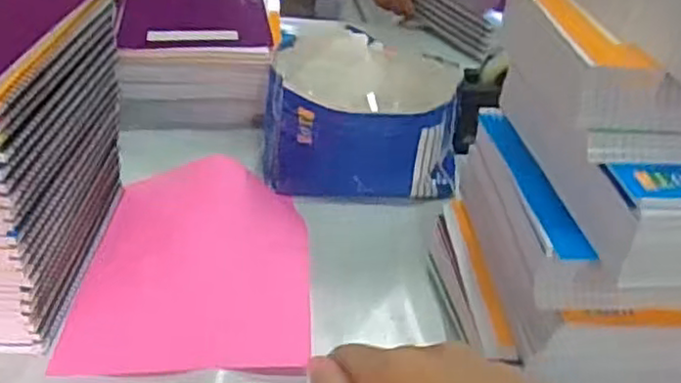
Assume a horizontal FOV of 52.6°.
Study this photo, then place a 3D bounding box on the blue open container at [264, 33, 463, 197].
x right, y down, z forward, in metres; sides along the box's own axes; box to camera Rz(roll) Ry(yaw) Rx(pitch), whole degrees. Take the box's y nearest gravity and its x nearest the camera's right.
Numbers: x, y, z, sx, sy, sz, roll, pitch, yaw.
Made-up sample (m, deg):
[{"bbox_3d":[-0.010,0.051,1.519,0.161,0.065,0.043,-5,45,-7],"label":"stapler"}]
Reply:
[{"bbox_3d":[0.023,-0.091,0.833,0.206,0.133,0.217,3,33,-3],"label":"blue open container"}]

